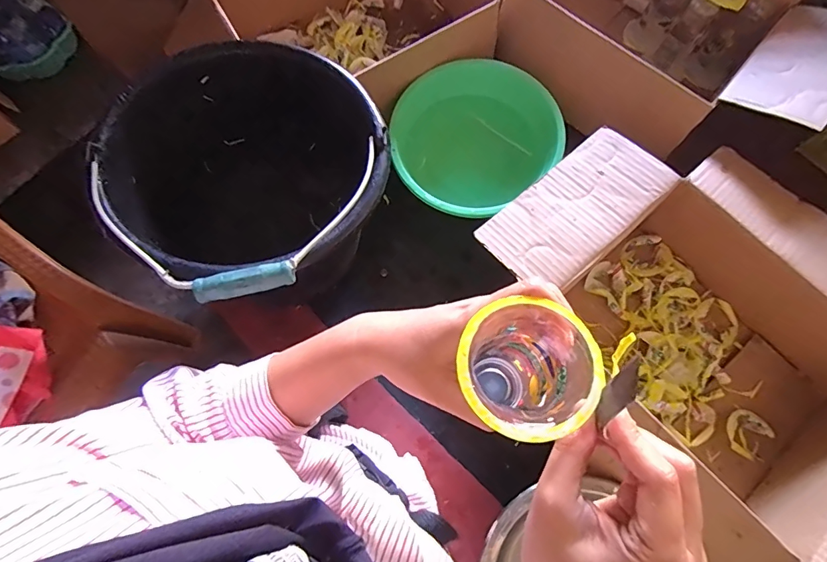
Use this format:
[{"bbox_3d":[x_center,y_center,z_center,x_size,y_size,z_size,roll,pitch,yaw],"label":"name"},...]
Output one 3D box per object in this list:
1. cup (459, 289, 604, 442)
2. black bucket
[{"bbox_3d":[0.060,0.059,0.284,0.071,0.123,0.072,0,74,0],"label":"cup"},{"bbox_3d":[-0.162,-0.095,0.516,0.270,0.270,0.290,0,74,0],"label":"black bucket"}]

